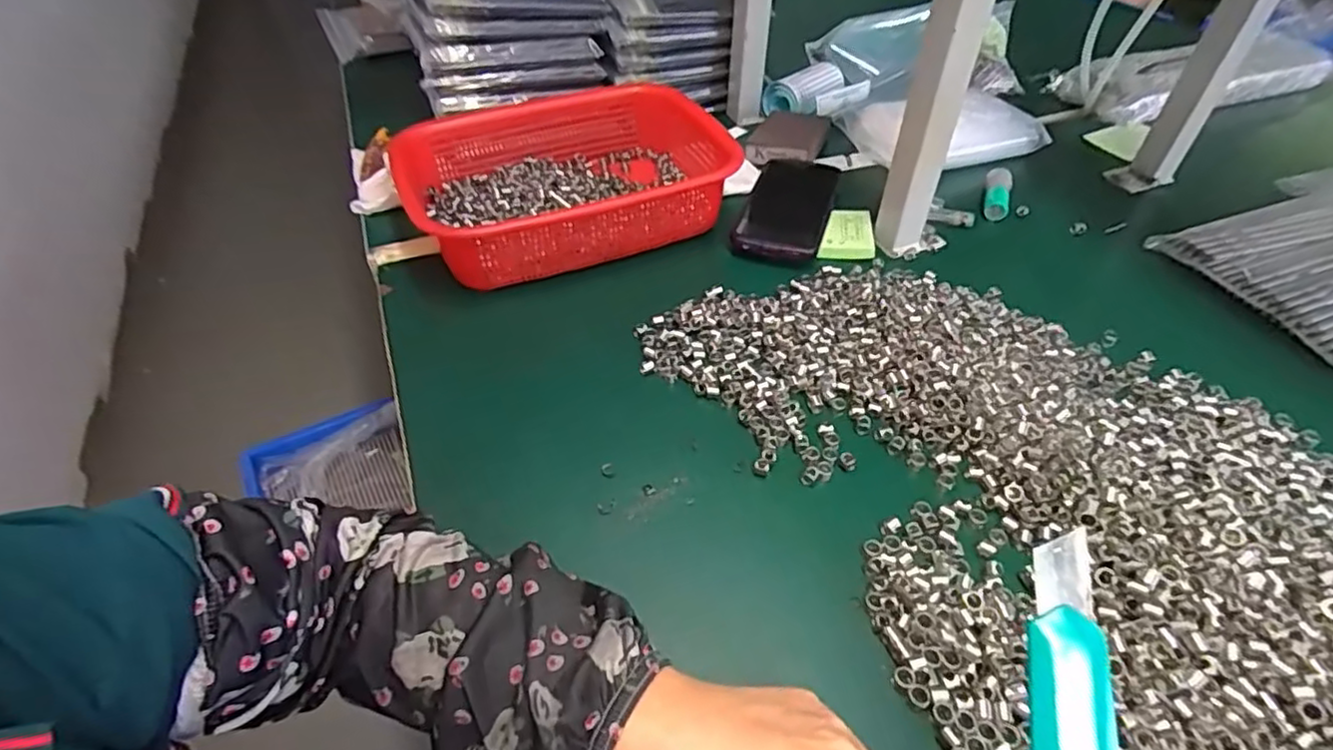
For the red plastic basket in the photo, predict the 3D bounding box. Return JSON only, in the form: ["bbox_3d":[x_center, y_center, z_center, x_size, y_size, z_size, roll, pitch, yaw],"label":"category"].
[{"bbox_3d":[-0.075,-0.185,0.609,0.310,0.062,0.213,-15,47,-16],"label":"red plastic basket"}]

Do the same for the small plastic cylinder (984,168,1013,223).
[{"bbox_3d":[0.325,-0.180,0.646,0.024,0.020,0.066,16,59,14],"label":"small plastic cylinder"}]

